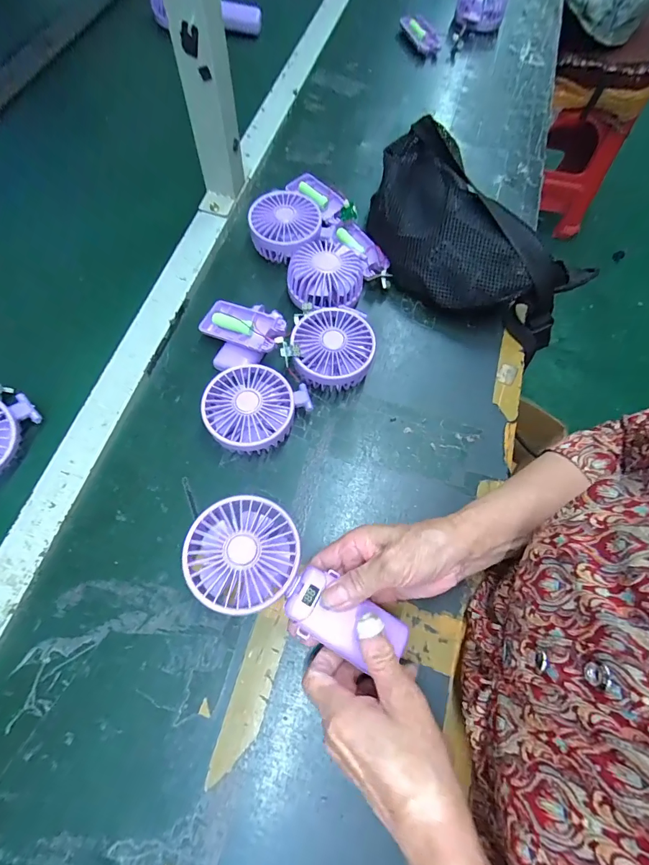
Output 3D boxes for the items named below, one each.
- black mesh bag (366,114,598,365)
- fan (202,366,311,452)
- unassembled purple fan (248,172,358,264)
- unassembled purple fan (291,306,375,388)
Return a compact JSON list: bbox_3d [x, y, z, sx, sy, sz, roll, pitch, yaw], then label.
[{"bbox_3d":[0.152,-0.220,0.454,0.132,0.083,0.288,-37,74,-15],"label":"black mesh bag"},{"bbox_3d":[-0.071,-0.020,0.389,0.084,0.044,0.090,1,68,-2],"label":"fan"},{"bbox_3d":[-0.023,-0.275,0.492,0.104,0.038,0.153,27,69,8],"label":"unassembled purple fan"},{"bbox_3d":[0.008,-0.087,0.418,0.080,0.046,0.091,-3,68,-4],"label":"unassembled purple fan"}]

